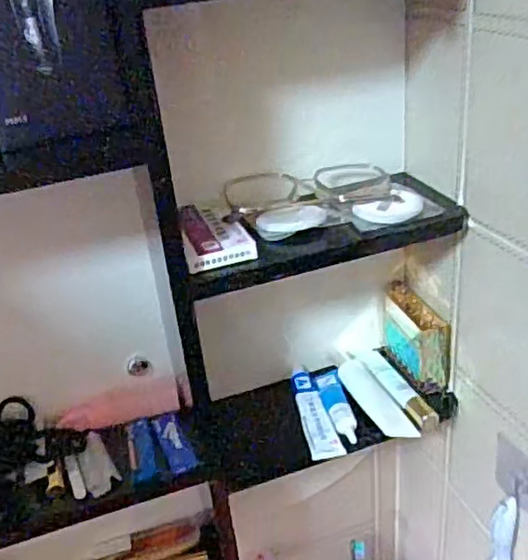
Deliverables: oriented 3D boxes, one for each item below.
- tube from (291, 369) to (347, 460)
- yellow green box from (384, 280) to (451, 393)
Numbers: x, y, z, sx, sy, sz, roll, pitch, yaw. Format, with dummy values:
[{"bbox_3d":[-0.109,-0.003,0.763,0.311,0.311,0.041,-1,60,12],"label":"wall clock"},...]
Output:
[{"bbox_3d":[0.043,0.120,0.599,0.028,0.015,0.107,-11,29,-9],"label":"tube"},{"bbox_3d":[0.145,0.050,0.629,0.035,0.063,0.089,-12,29,-10],"label":"yellow green box"}]

